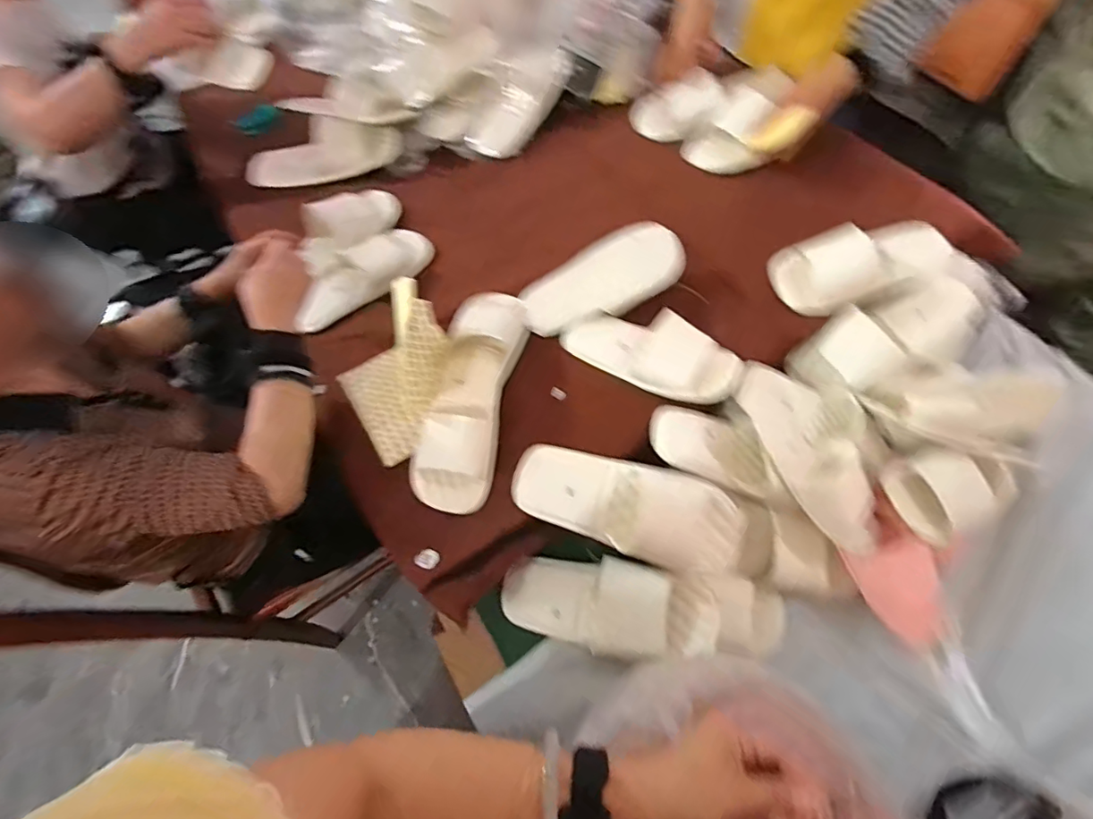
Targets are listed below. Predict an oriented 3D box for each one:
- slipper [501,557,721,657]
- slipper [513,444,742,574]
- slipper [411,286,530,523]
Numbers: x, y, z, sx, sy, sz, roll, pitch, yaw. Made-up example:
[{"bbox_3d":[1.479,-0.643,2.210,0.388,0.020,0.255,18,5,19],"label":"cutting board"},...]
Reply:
[{"bbox_3d":[0.068,0.248,0.686,0.271,0.065,0.100,-2,62,30],"label":"slipper"},{"bbox_3d":[0.092,0.118,0.666,0.263,0.076,0.103,18,66,16],"label":"slipper"},{"bbox_3d":[-0.102,-0.021,0.754,0.107,0.046,0.330,8,64,11],"label":"slipper"}]

